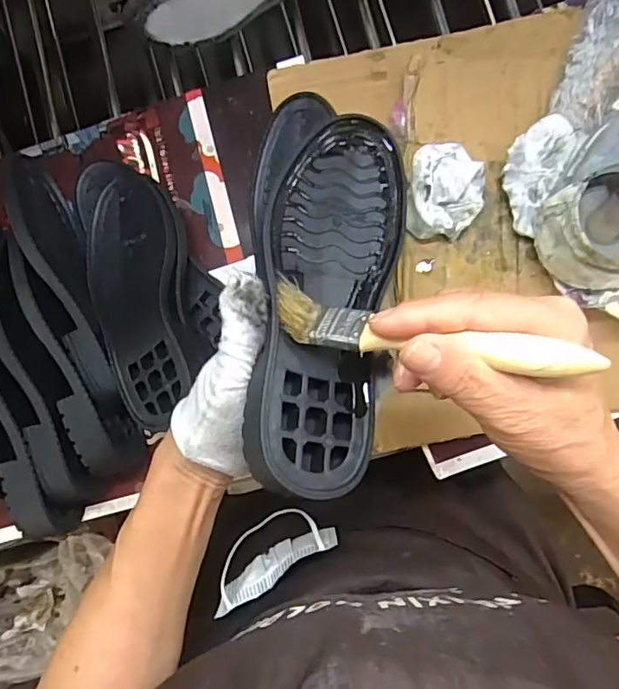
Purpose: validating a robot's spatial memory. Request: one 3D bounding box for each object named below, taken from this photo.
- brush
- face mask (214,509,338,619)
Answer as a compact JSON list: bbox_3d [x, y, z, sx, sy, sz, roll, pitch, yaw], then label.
[{"bbox_3d":[0.046,-0.003,0.227,0.147,0.010,0.027,14,86,24],"label":"brush"},{"bbox_3d":[-0.028,0.146,0.363,0.090,0.052,0.021,-35,102,-4],"label":"face mask"}]

